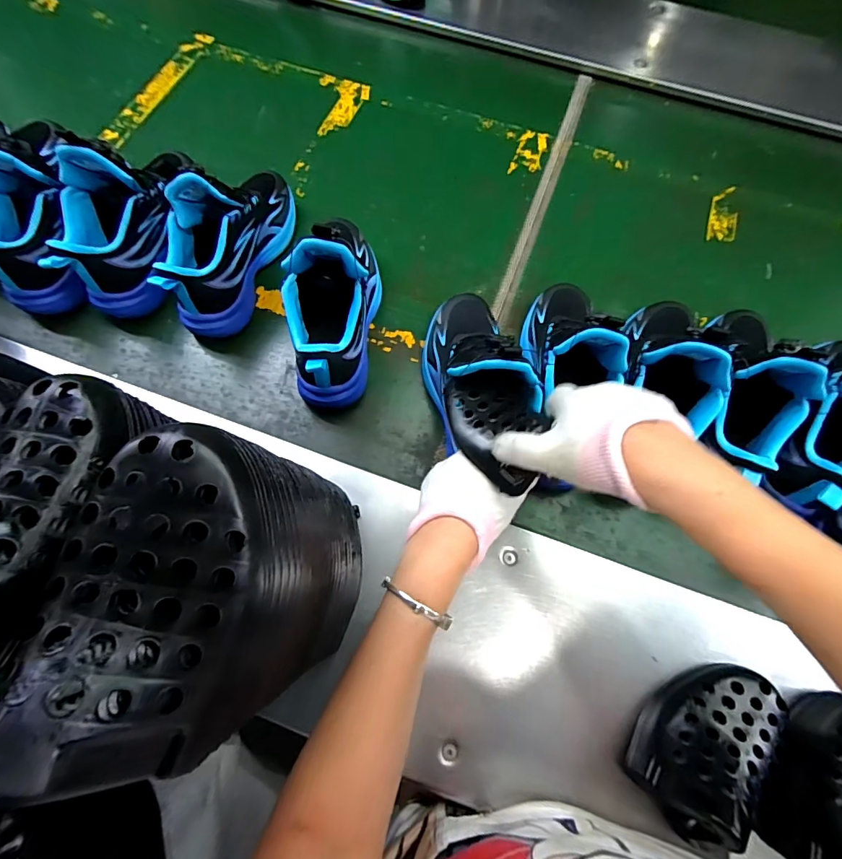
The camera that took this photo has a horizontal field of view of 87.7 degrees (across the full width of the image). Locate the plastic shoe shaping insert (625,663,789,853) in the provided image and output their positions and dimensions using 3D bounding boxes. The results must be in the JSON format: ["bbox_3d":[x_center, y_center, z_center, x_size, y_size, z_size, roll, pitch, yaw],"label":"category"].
[{"bbox_3d":[0.235,0.255,0.360,0.073,0.090,0.132,42,72,13],"label":"plastic shoe shaping insert"}]

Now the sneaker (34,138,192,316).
[{"bbox_3d":[-0.356,-0.267,0.525,0.085,0.151,0.237,2,68,-2],"label":"sneaker"}]

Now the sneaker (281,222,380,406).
[{"bbox_3d":[-0.093,-0.152,0.489,0.086,0.148,0.237,7,68,0],"label":"sneaker"}]

